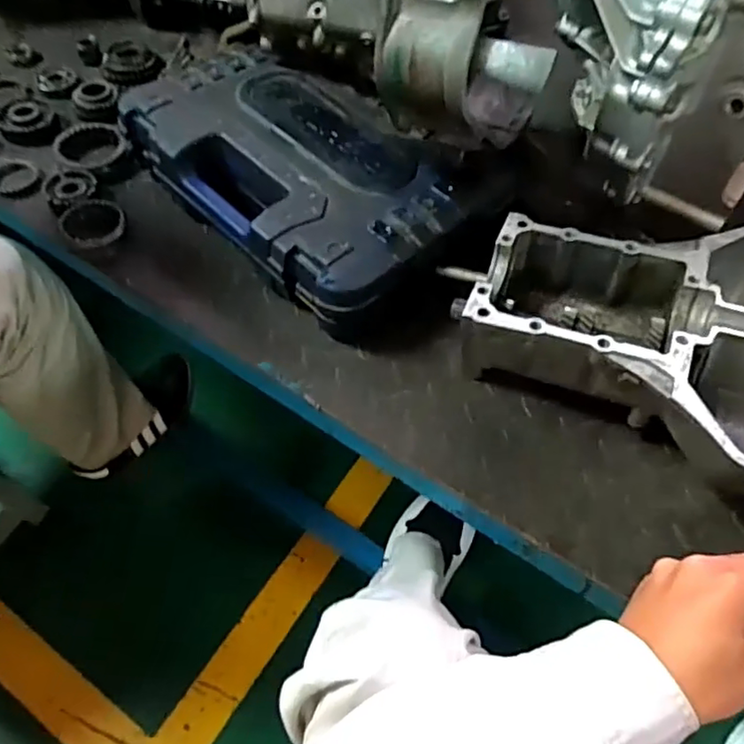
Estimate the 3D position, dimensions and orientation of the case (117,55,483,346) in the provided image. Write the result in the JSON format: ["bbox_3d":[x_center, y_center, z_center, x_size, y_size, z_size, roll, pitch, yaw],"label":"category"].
[{"bbox_3d":[-0.075,-0.206,0.639,0.361,0.071,0.206,39,64,21],"label":"case"}]

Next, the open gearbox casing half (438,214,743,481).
[{"bbox_3d":[0.239,-0.039,0.538,0.307,0.121,0.259,26,60,14],"label":"open gearbox casing half"}]

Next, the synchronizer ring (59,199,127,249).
[{"bbox_3d":[-0.285,-0.153,0.626,0.063,0.016,0.064,1,57,-2],"label":"synchronizer ring"}]

